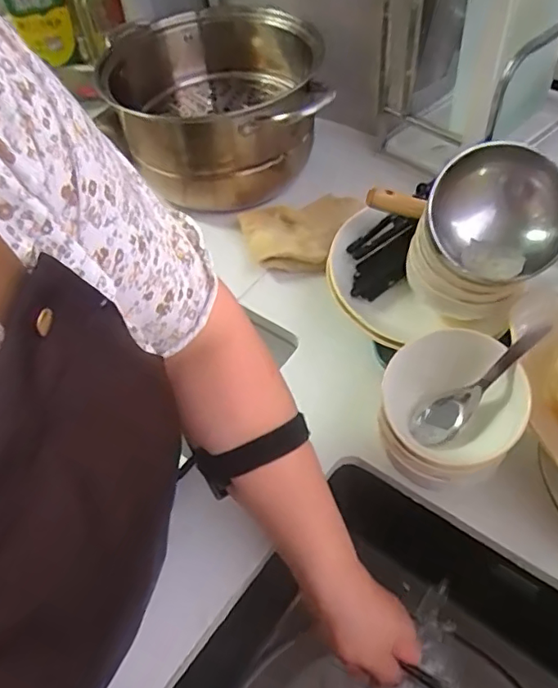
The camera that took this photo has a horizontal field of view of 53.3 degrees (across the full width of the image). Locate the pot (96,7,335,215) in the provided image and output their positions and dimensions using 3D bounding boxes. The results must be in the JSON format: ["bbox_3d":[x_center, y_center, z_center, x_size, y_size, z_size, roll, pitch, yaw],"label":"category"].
[{"bbox_3d":[-0.055,-0.309,0.732,0.216,0.140,0.233,6,54,10],"label":"pot"}]

